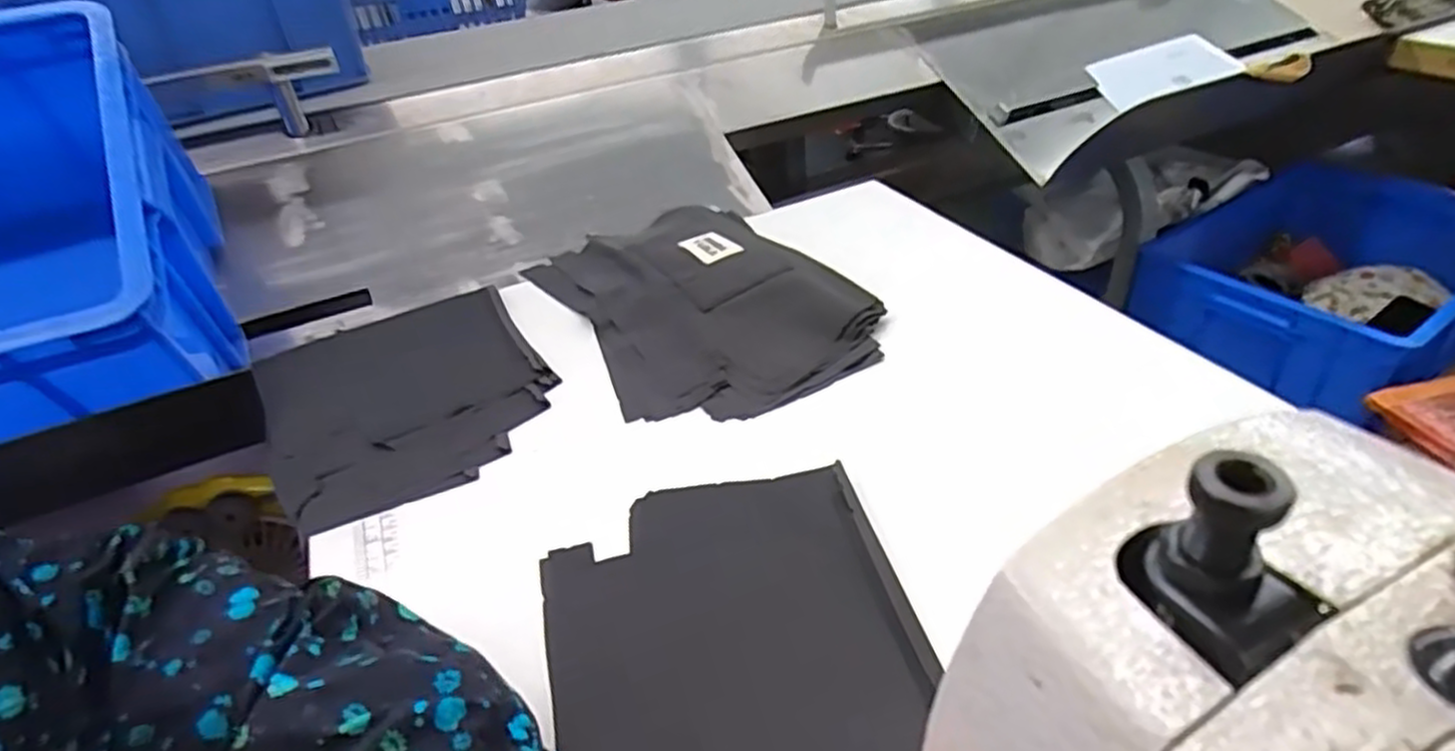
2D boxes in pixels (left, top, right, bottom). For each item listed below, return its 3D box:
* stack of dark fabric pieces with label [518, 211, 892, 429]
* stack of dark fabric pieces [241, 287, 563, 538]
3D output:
[{"bbox_3d":[-0.022,-0.066,0.572,0.190,0.023,0.281,-23,41,-18],"label":"stack of dark fabric pieces with label"},{"bbox_3d":[-0.228,0.010,0.525,0.179,0.010,0.229,-25,42,-21],"label":"stack of dark fabric pieces"}]

